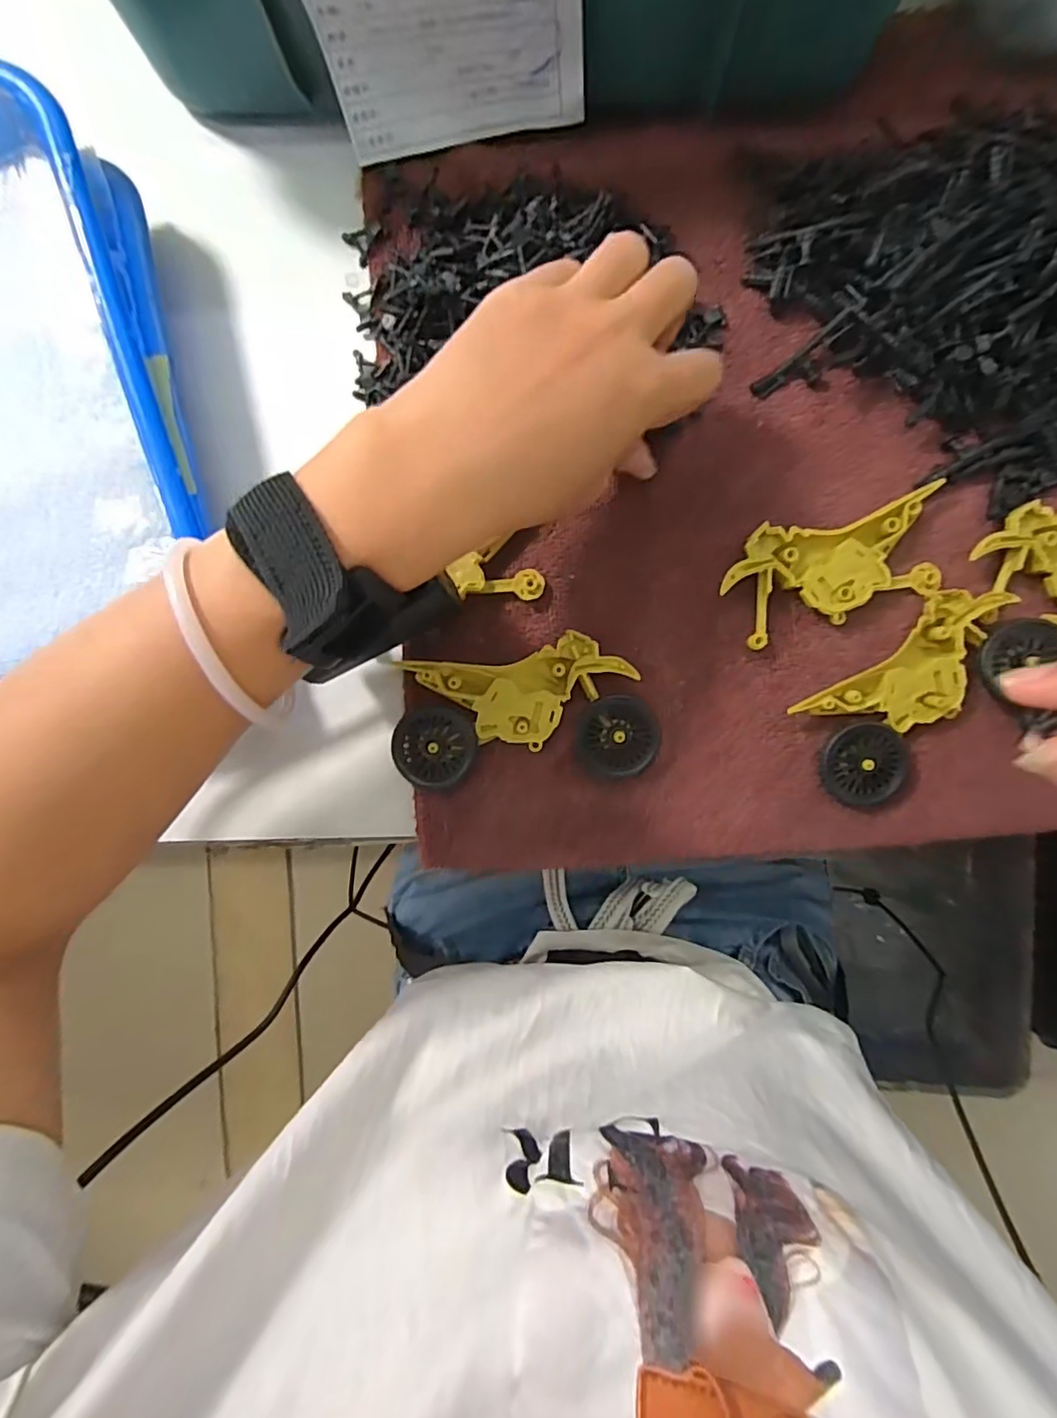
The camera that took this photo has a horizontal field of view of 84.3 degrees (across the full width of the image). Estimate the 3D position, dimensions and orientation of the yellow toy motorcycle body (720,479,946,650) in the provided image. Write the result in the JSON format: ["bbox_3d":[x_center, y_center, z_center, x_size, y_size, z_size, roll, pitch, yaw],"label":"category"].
[{"bbox_3d":[0.138,-0.065,0.265,0.098,0.011,0.048,-18,90,1],"label":"yellow toy motorcycle body"}]

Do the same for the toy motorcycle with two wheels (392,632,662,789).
[{"bbox_3d":[-0.002,0.001,0.268,0.115,0.012,0.060,-4,90,1],"label":"toy motorcycle with two wheels"}]

